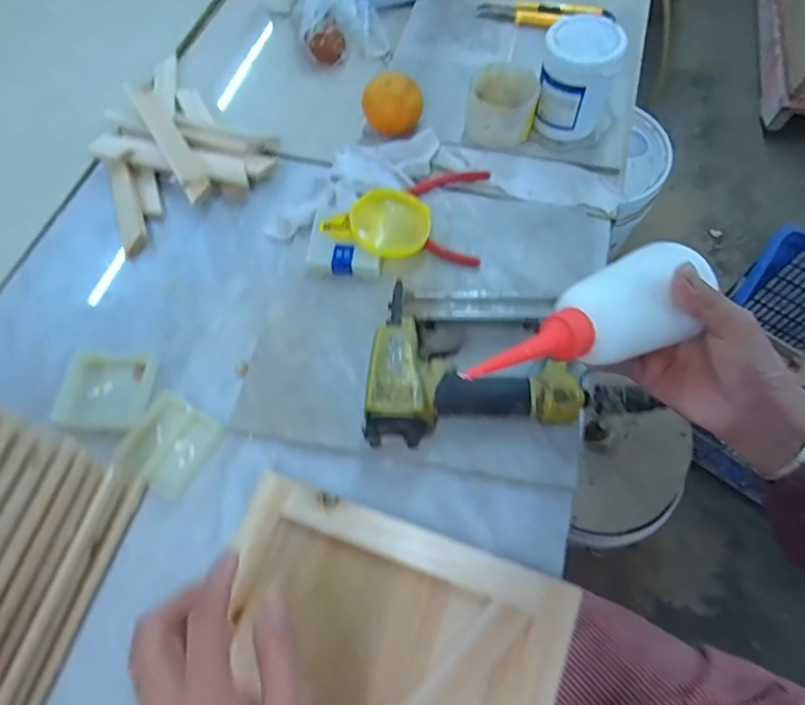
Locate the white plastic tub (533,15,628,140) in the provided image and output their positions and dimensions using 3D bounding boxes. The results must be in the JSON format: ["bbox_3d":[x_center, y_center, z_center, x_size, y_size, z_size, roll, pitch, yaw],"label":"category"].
[{"bbox_3d":[0.189,-0.295,0.547,0.073,0.113,0.079,-1,64,2],"label":"white plastic tub"}]

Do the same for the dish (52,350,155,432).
[{"bbox_3d":[-0.272,0.034,0.461,0.078,0.012,0.076,-2,64,1],"label":"dish"}]

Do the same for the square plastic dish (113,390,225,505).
[{"bbox_3d":[-0.204,0.080,0.438,0.073,0.011,0.078,23,66,10],"label":"square plastic dish"}]

